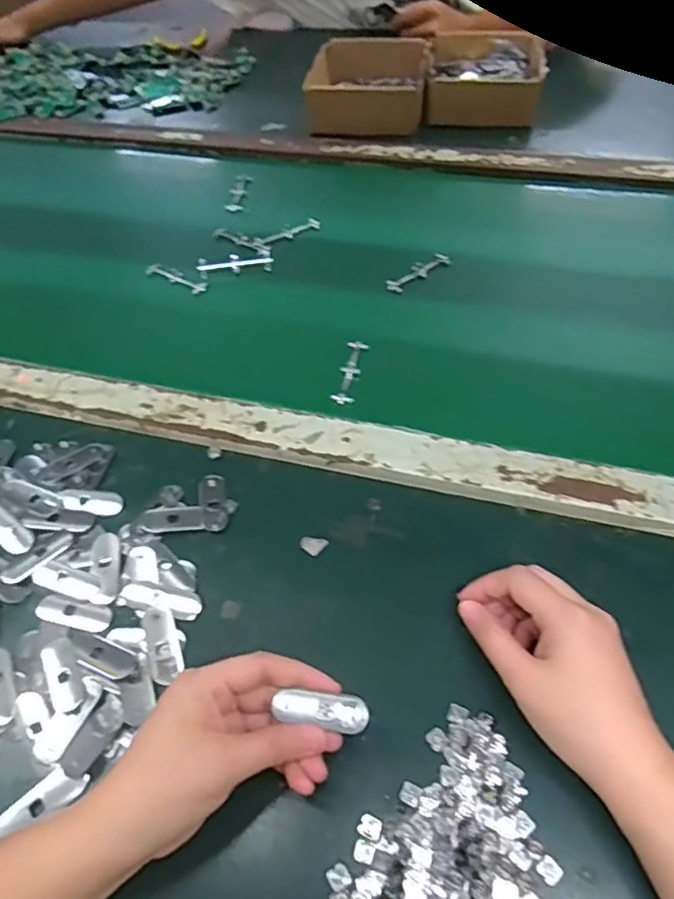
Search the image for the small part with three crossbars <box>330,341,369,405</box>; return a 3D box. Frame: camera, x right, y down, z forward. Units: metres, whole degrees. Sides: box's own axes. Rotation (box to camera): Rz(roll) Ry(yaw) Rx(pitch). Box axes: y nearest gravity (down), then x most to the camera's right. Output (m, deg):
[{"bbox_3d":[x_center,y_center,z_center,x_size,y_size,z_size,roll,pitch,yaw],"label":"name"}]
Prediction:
[{"bbox_3d":[0.012,-0.066,0.533,0.017,0.010,0.073,9,55,11],"label":"small part with three crossbars"}]

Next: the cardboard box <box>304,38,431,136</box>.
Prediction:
[{"bbox_3d":[0.039,-0.474,0.807,0.149,0.058,0.174,2,52,6],"label":"cardboard box"}]

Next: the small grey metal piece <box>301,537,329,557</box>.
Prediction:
[{"bbox_3d":[-0.016,0.065,0.430,0.016,0.004,0.015,29,61,24],"label":"small grey metal piece"}]

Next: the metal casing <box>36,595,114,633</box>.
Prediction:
[{"bbox_3d":[-0.173,0.108,0.407,0.051,0.004,0.018,9,55,11],"label":"metal casing"}]

